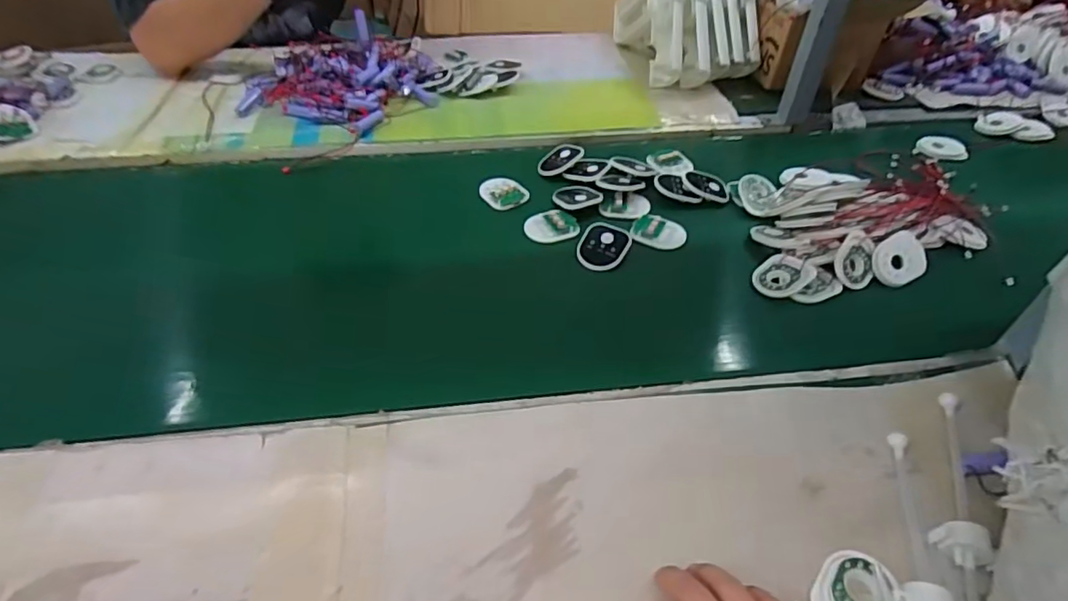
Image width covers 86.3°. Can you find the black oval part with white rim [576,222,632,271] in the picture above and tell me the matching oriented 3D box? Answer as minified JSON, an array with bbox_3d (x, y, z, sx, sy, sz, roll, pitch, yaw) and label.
[{"bbox_3d":[0.072,-0.057,0.599,0.050,0.008,0.057,24,66,20],"label":"black oval part with white rim"}]

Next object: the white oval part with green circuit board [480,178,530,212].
[{"bbox_3d":[-0.036,-0.127,0.670,0.049,0.009,0.052,-24,50,-24],"label":"white oval part with green circuit board"}]

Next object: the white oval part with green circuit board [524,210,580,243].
[{"bbox_3d":[0.019,-0.082,0.630,0.057,0.011,0.042,-8,45,-9],"label":"white oval part with green circuit board"}]

